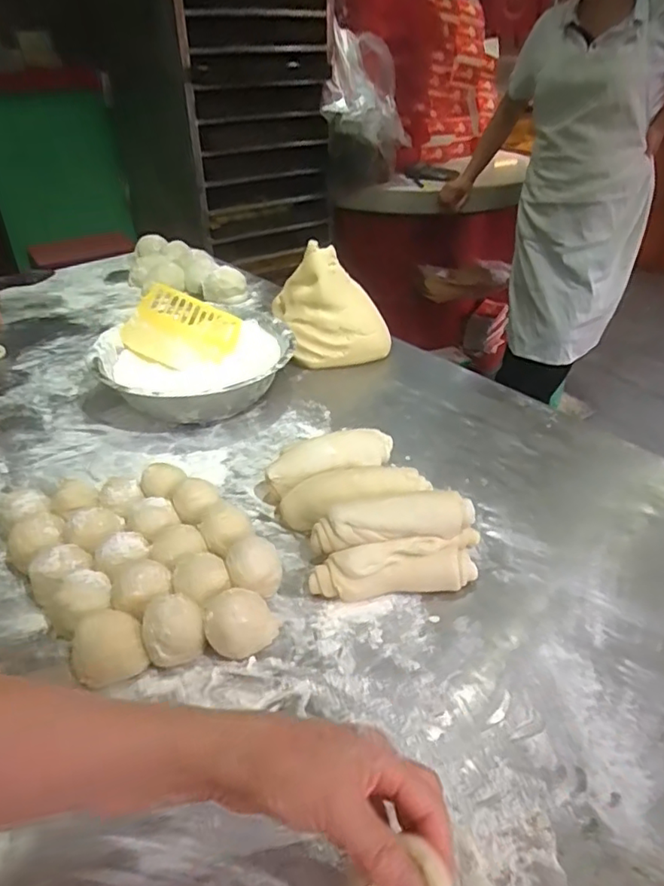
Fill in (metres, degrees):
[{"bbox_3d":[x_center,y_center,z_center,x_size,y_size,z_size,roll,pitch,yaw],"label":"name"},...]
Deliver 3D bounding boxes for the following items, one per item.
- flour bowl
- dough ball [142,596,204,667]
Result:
[{"bbox_3d":[-0.197,-0.112,0.845,0.269,0.103,0.254,-1,34,1],"label":"flour bowl"},{"bbox_3d":[-0.134,0.157,0.502,0.050,0.050,0.042,-12,36,-15],"label":"dough ball"}]

